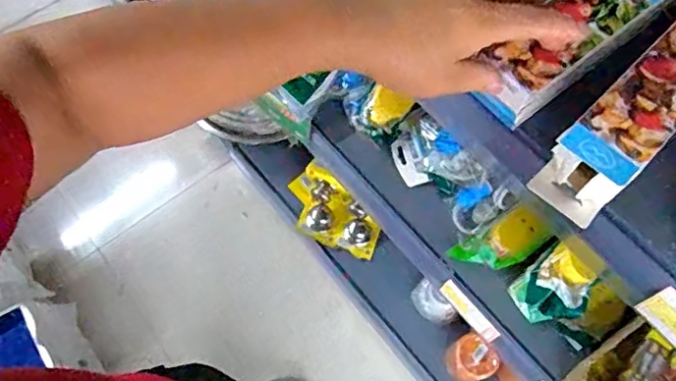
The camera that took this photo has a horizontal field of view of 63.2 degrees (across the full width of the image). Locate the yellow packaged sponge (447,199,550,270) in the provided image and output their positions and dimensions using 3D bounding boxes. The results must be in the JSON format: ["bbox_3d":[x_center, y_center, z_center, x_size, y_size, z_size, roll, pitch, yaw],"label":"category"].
[{"bbox_3d":[0.216,0.070,0.724,0.119,0.034,0.062,-29,70,-11],"label":"yellow packaged sponge"}]

